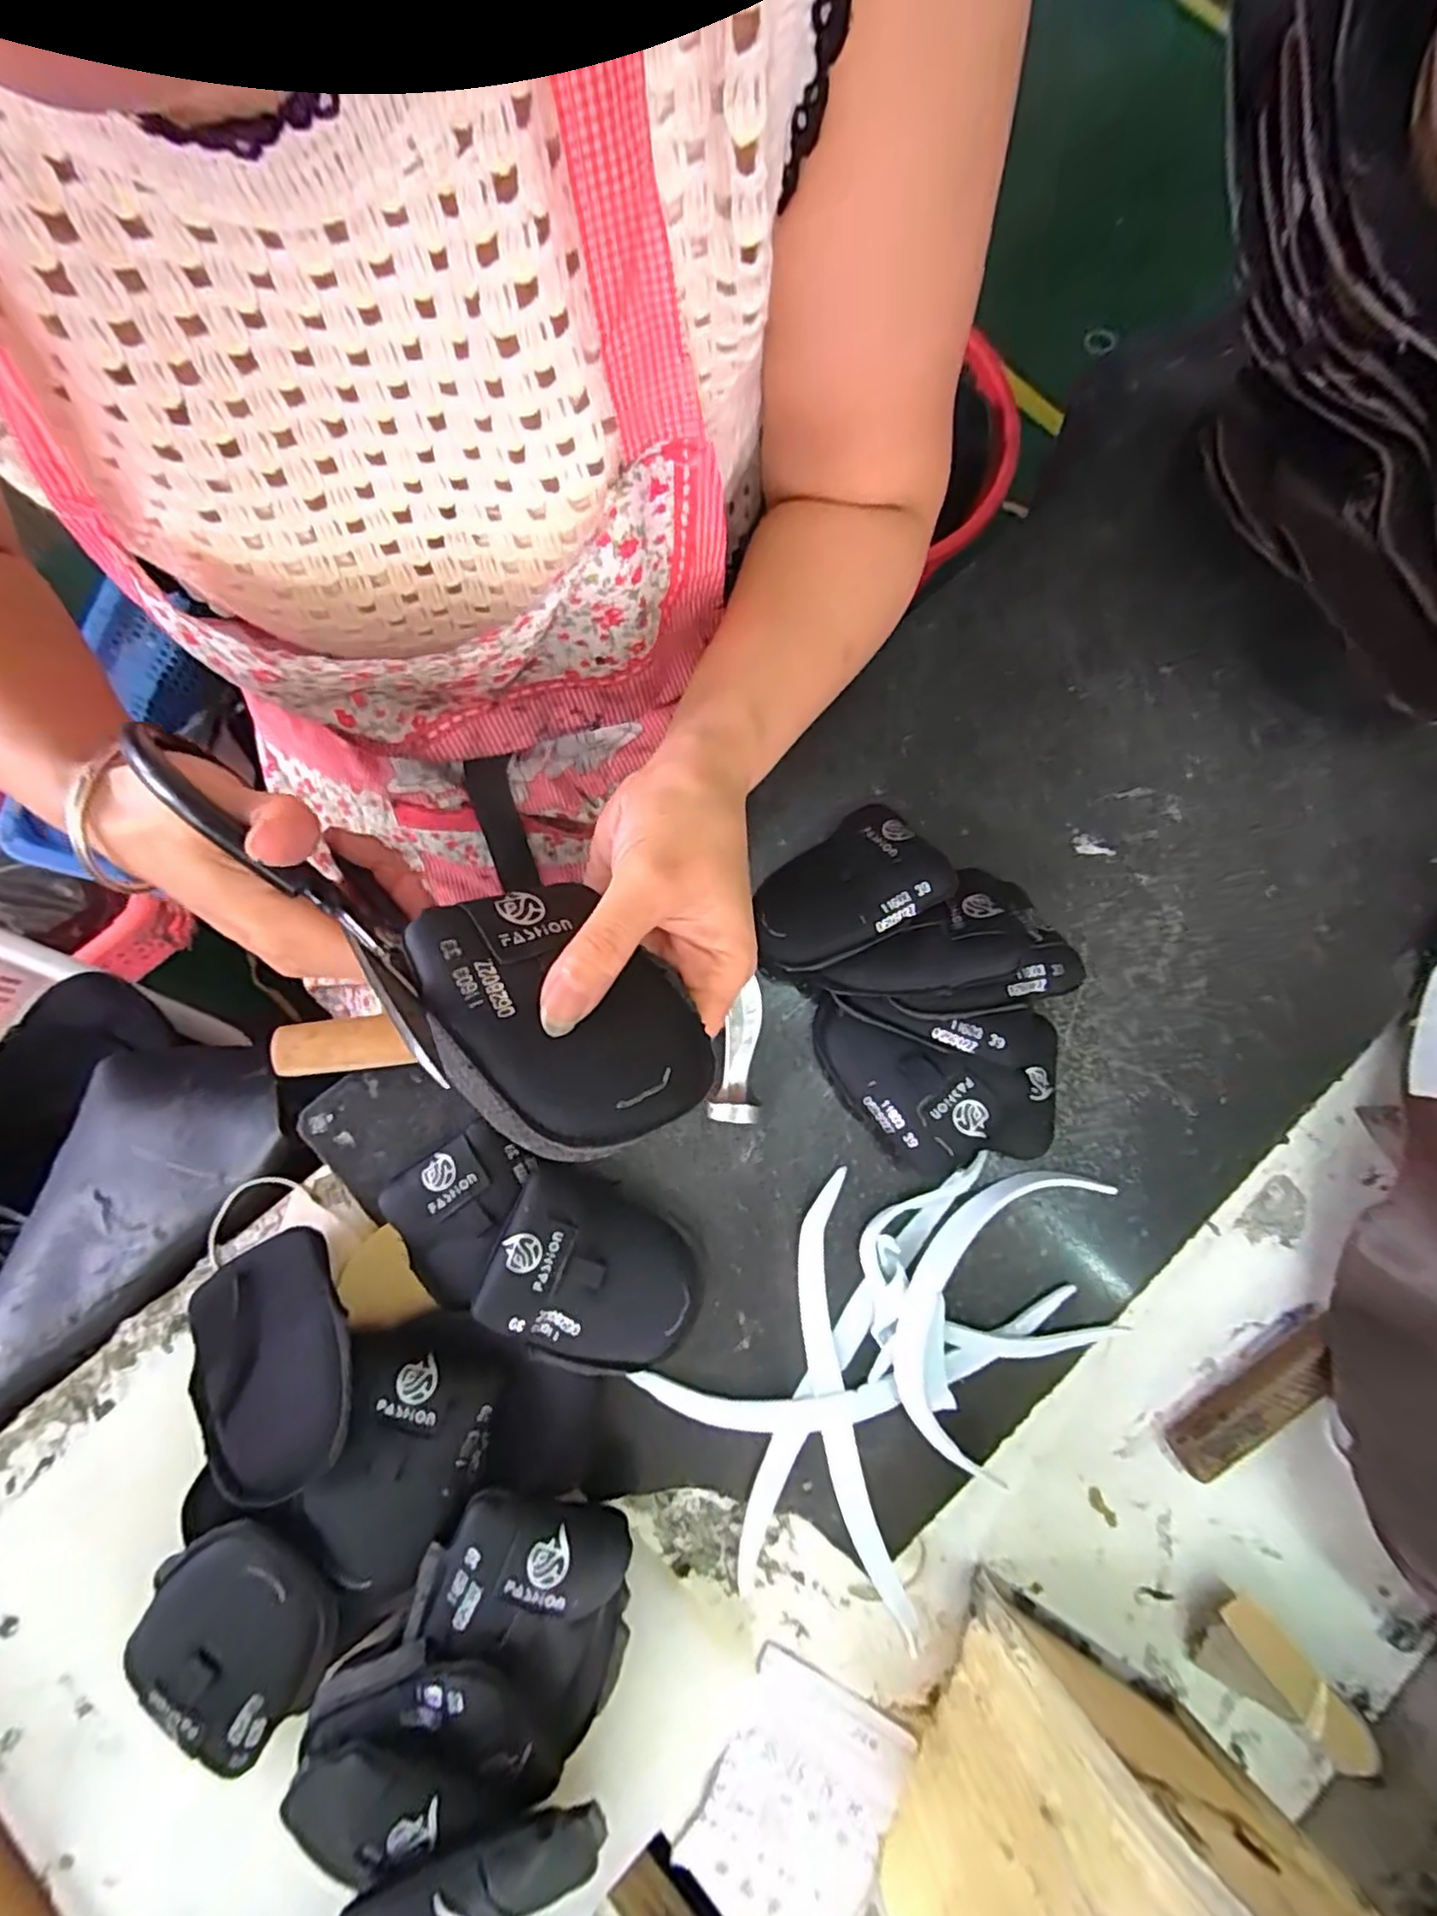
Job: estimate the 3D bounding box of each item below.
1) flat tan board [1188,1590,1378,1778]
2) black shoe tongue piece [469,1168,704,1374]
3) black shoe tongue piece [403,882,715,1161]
[{"bbox_3d":[0.264,0.337,0.314,0.079,0.016,0.038,37,81,4],"label":"flat tan board"},{"bbox_3d":[-0.055,0.148,0.315,0.094,0.031,0.072,22,79,3],"label":"black shoe tongue piece"},{"bbox_3d":[-0.048,0.018,0.214,0.076,0.017,0.092,-20,65,-23],"label":"black shoe tongue piece"}]

